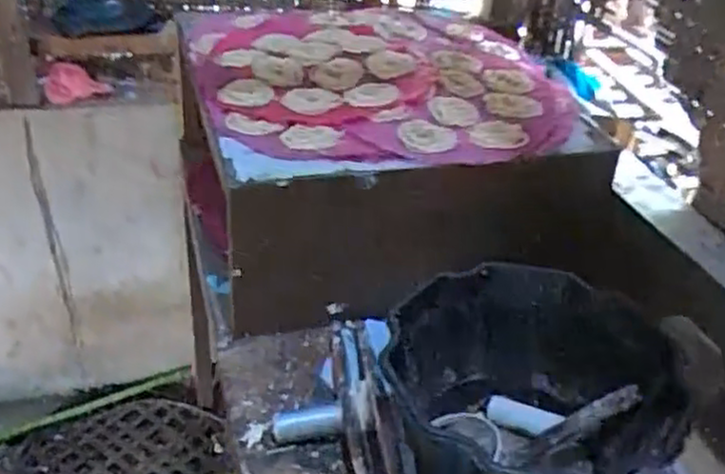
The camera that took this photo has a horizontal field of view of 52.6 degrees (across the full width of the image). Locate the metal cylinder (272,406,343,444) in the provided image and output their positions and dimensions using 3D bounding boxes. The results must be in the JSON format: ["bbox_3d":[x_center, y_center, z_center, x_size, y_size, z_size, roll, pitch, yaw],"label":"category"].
[{"bbox_3d":[-0.060,0.210,0.823,0.080,0.034,0.030,-10,34,7],"label":"metal cylinder"}]

